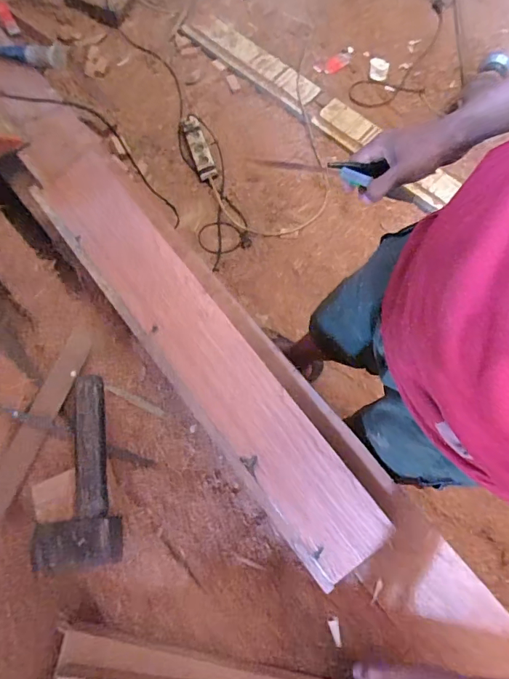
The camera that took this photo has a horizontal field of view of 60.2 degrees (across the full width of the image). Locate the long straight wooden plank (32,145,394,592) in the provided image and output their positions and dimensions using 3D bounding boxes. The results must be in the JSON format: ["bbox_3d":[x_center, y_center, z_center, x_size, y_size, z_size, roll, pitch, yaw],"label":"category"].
[{"bbox_3d":[-0.090,0.002,0.648,0.138,0.027,0.728,-36,76,-11],"label":"long straight wooden plank"}]

